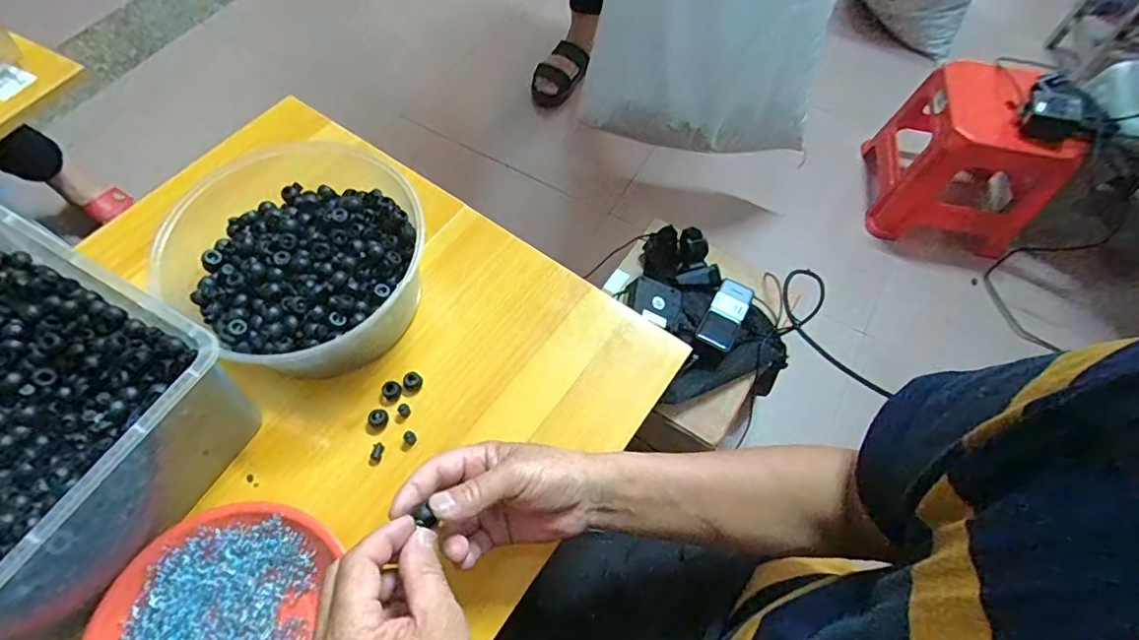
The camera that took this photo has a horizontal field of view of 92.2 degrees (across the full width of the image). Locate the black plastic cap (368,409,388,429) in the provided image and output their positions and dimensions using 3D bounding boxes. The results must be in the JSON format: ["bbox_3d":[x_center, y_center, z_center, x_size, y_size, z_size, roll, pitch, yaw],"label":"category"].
[{"bbox_3d":[-0.174,0.090,0.499,0.017,0.007,0.017,17,63,7],"label":"black plastic cap"}]

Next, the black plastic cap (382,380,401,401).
[{"bbox_3d":[-0.165,0.065,0.510,0.017,0.007,0.017,1,62,-1],"label":"black plastic cap"}]

